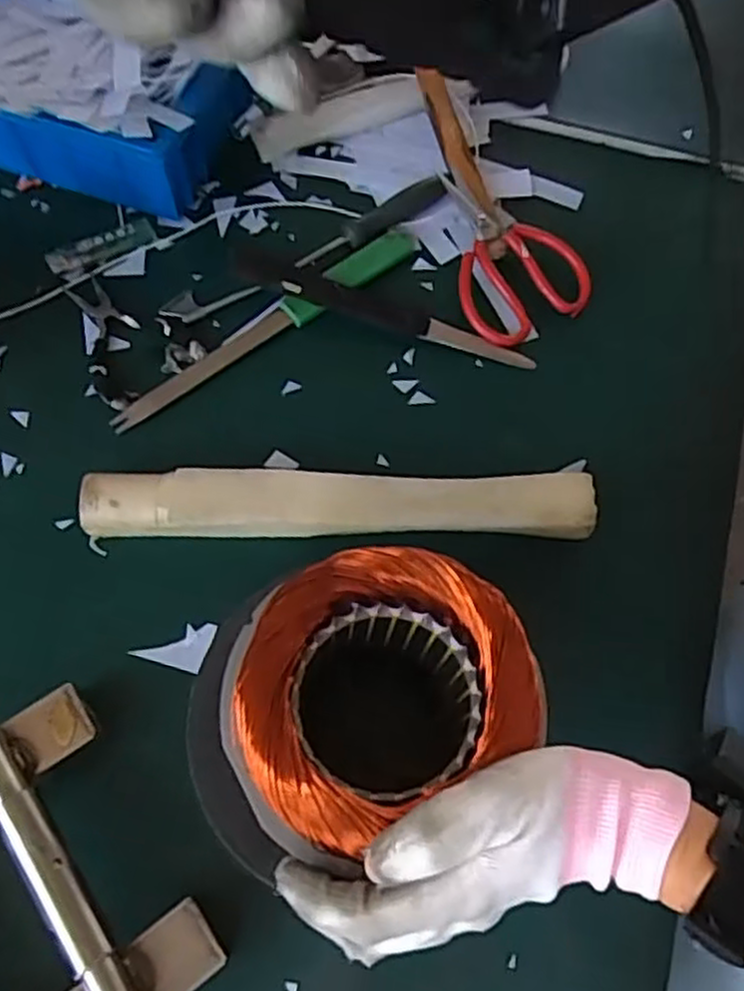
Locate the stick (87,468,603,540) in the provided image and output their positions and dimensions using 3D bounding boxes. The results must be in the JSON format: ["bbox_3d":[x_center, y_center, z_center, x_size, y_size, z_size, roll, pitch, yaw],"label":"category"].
[{"bbox_3d":[-0.020,0.005,0.497,0.331,0.029,0.042,1,64,-1],"label":"stick"}]

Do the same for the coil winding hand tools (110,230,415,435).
[{"bbox_3d":[-0.075,-0.128,0.562,0.270,0.014,0.024,-37,71,-17],"label":"coil winding hand tools"}]

